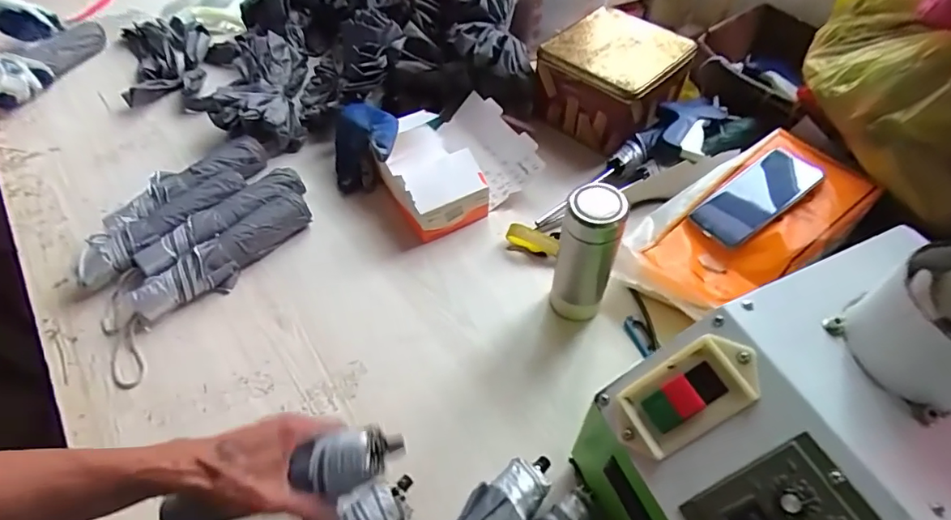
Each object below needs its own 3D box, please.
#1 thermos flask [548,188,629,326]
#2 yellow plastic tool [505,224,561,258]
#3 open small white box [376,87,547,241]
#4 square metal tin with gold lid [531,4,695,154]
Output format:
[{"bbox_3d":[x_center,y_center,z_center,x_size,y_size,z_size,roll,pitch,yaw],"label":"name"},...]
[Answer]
[{"bbox_3d":[0.127,-0.004,0.593,0.064,0.174,0.054,16,55,14],"label":"thermos flask"},{"bbox_3d":[0.081,-0.028,0.715,0.074,0.018,0.029,24,58,19],"label":"yellow plastic tool"},{"bbox_3d":[-0.033,-0.145,0.806,0.219,0.083,0.204,-27,56,-17],"label":"open small white box"},{"bbox_3d":[0.223,-0.294,0.859,0.183,0.125,0.194,-38,60,-23],"label":"square metal tin with gold lid"}]

